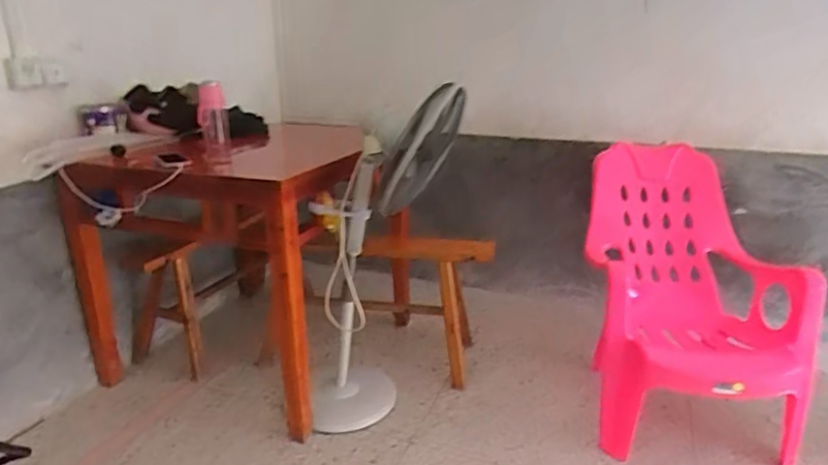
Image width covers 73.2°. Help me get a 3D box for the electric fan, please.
[{"bbox_3d":[-0.103,0.081,1.829,0.495,1.059,0.326,-1,19,-3],"label":"electric fan"}]

